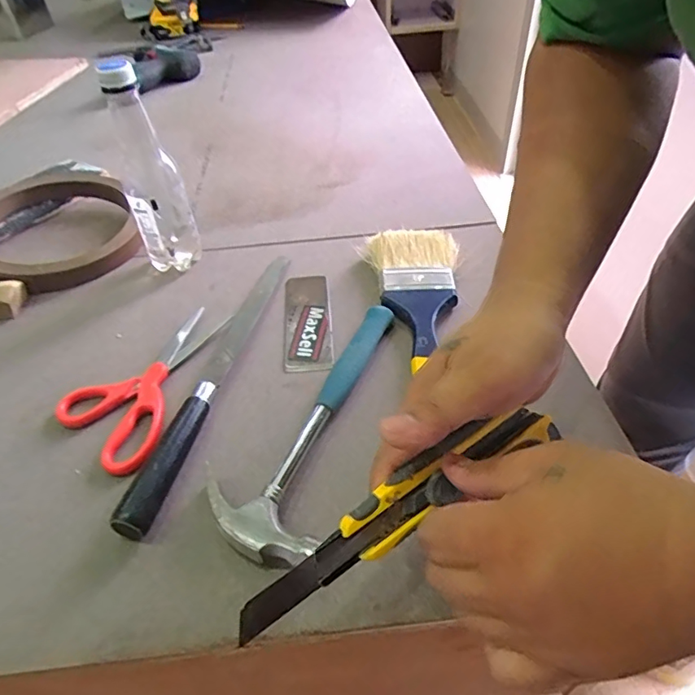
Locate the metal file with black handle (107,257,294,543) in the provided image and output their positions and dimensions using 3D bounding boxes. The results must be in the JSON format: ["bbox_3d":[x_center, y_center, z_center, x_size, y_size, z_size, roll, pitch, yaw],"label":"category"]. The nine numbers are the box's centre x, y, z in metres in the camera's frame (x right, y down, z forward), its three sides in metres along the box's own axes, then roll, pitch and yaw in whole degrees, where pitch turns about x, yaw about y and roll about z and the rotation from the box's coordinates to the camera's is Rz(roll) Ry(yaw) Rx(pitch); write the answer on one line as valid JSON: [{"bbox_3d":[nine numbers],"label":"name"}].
[{"bbox_3d":[-0.113,0.011,0.449,0.029,0.022,0.325,6,44,11],"label":"metal file with black handle"}]

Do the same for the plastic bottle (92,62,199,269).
[{"bbox_3d":[-0.201,-0.178,0.526,0.057,0.204,0.057,-18,45,-14],"label":"plastic bottle"}]

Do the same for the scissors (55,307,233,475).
[{"bbox_3d":[-0.176,0.025,0.448,0.090,0.012,0.179,10,45,14],"label":"scissors"}]

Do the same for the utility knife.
[{"bbox_3d":[0.034,0.083,0.276,0.204,0.029,0.024,-29,49,-19],"label":"utility knife"}]

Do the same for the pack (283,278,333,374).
[{"bbox_3d":[-0.039,-0.026,0.501,0.045,0.004,0.134,-4,43,0],"label":"pack"}]

